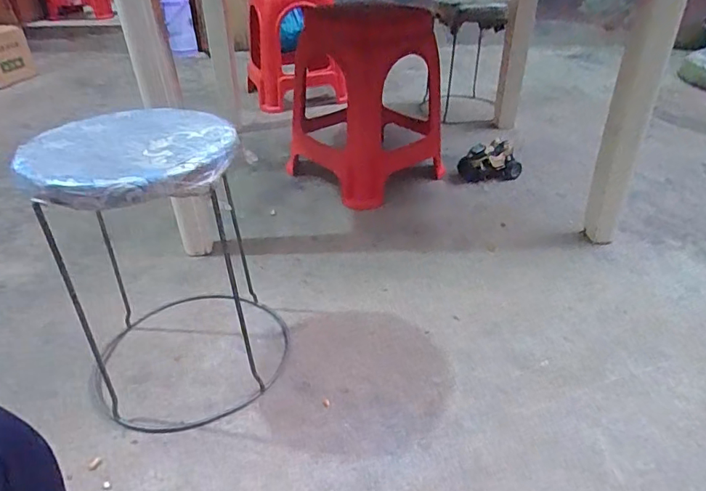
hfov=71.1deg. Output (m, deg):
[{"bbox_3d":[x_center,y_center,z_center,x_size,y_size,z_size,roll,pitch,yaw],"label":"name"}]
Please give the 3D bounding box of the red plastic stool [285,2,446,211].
[{"bbox_3d":[0.025,-0.453,1.491,0.313,0.475,0.420,-26,42,-31],"label":"red plastic stool"}]

